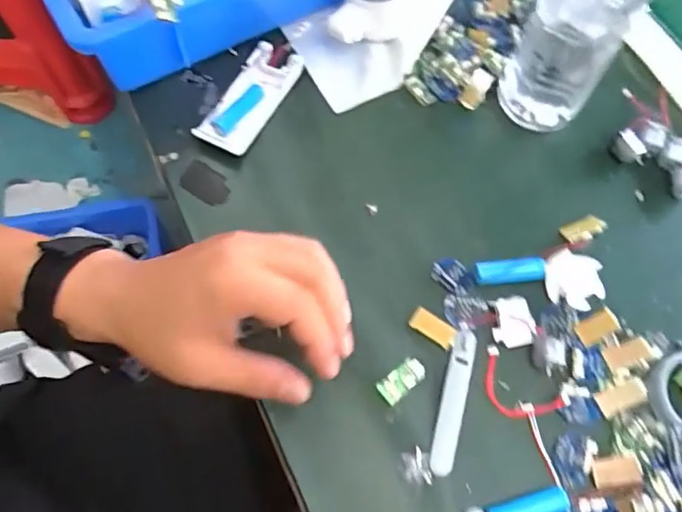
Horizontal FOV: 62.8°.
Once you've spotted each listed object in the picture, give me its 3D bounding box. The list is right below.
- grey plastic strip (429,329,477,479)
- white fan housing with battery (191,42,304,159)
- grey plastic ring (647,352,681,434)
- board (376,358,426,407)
[{"bbox_3d":[0.073,0.094,0.364,0.014,0.004,0.093,16,68,6],"label":"grey plastic strip"},{"bbox_3d":[-0.072,-0.126,0.448,0.041,0.016,0.102,26,69,11],"label":"white fan housing with battery"},{"bbox_3d":[0.232,0.090,0.365,0.058,0.012,0.054,-3,59,5],"label":"grey plastic ring"},{"bbox_3d":[0.040,0.081,0.367,0.033,0.005,0.017,-35,71,-14],"label":"board"}]

